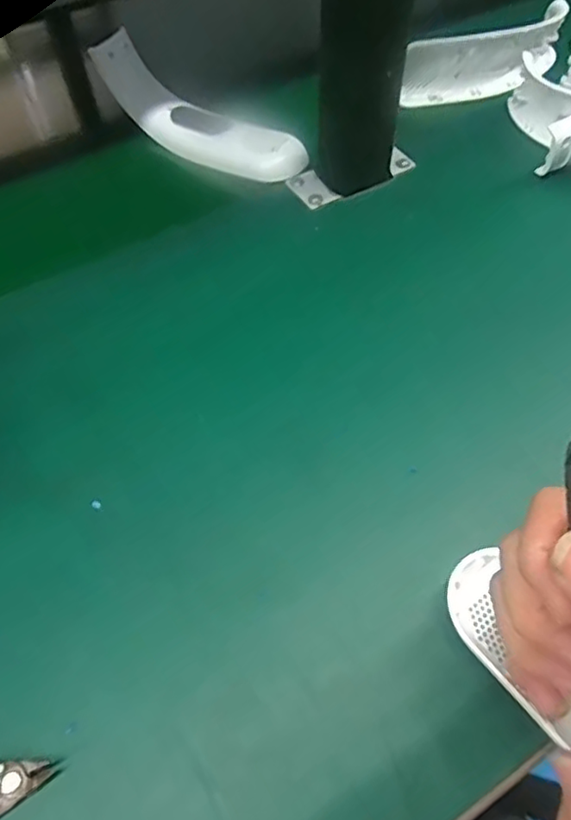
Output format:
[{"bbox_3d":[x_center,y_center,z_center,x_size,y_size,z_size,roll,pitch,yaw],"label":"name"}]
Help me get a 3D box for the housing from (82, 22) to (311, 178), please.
[{"bbox_3d":[-0.073,-0.243,0.469,0.194,0.043,0.048,33,63,19],"label":"housing"}]

